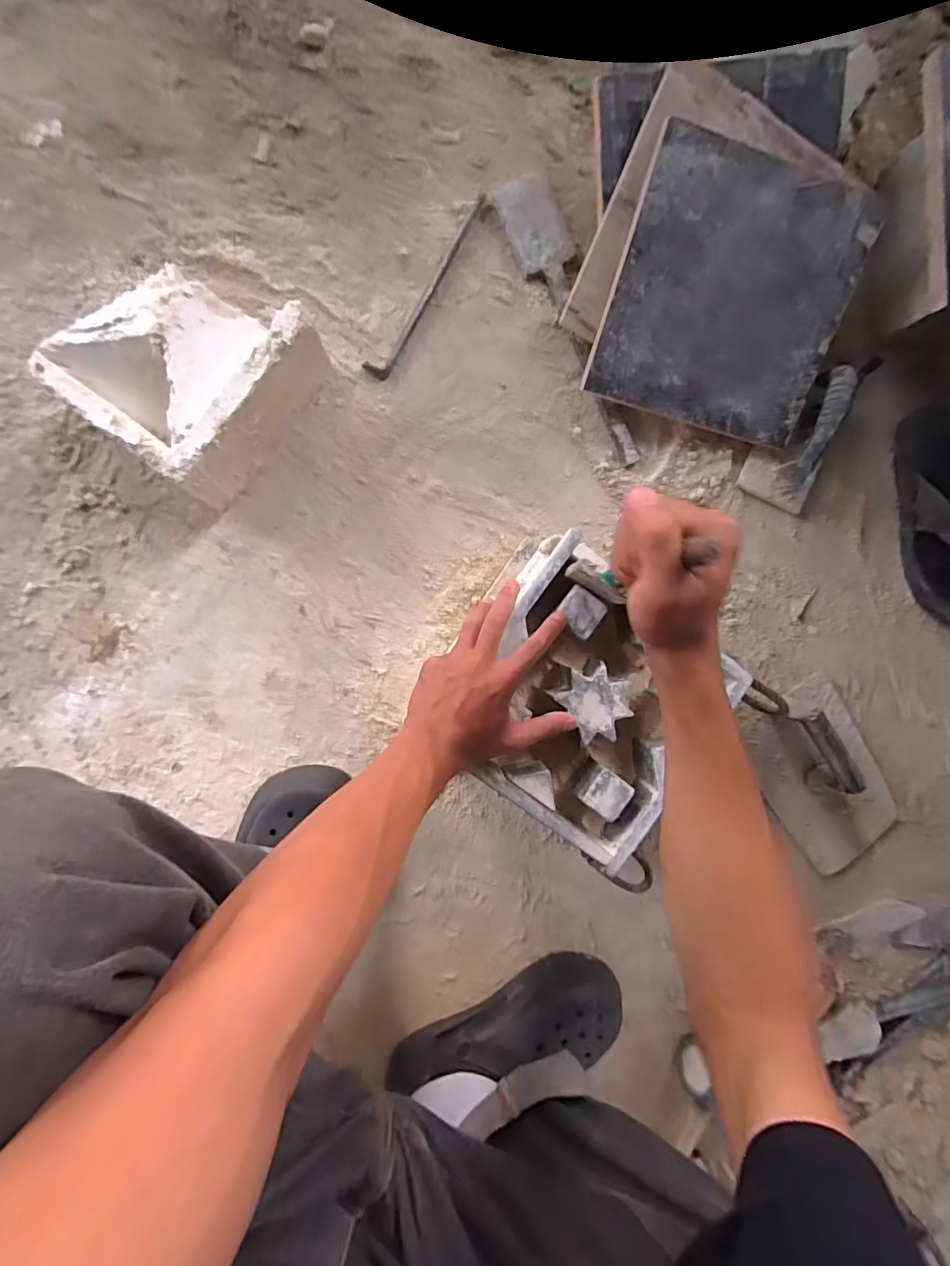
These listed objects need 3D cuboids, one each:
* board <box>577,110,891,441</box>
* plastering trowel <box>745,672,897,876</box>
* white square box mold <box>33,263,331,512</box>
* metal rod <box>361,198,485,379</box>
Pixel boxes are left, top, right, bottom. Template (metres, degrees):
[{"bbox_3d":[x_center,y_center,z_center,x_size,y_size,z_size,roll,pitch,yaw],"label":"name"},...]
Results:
[{"bbox_3d":[0.264,-0.344,0.533,0.236,0.009,0.233,13,110,-7],"label":"board"},{"bbox_3d":[0.431,0.179,0.607,0.144,0.072,0.233,-31,95,-4],"label":"plastering trowel"},{"bbox_3d":[-0.275,-0.255,0.503,0.175,0.100,0.188,35,88,-6],"label":"white square box mold"},{"bbox_3d":[-0.049,-0.373,0.557,0.025,0.005,0.223,32,88,-5],"label":"metal rod"}]

